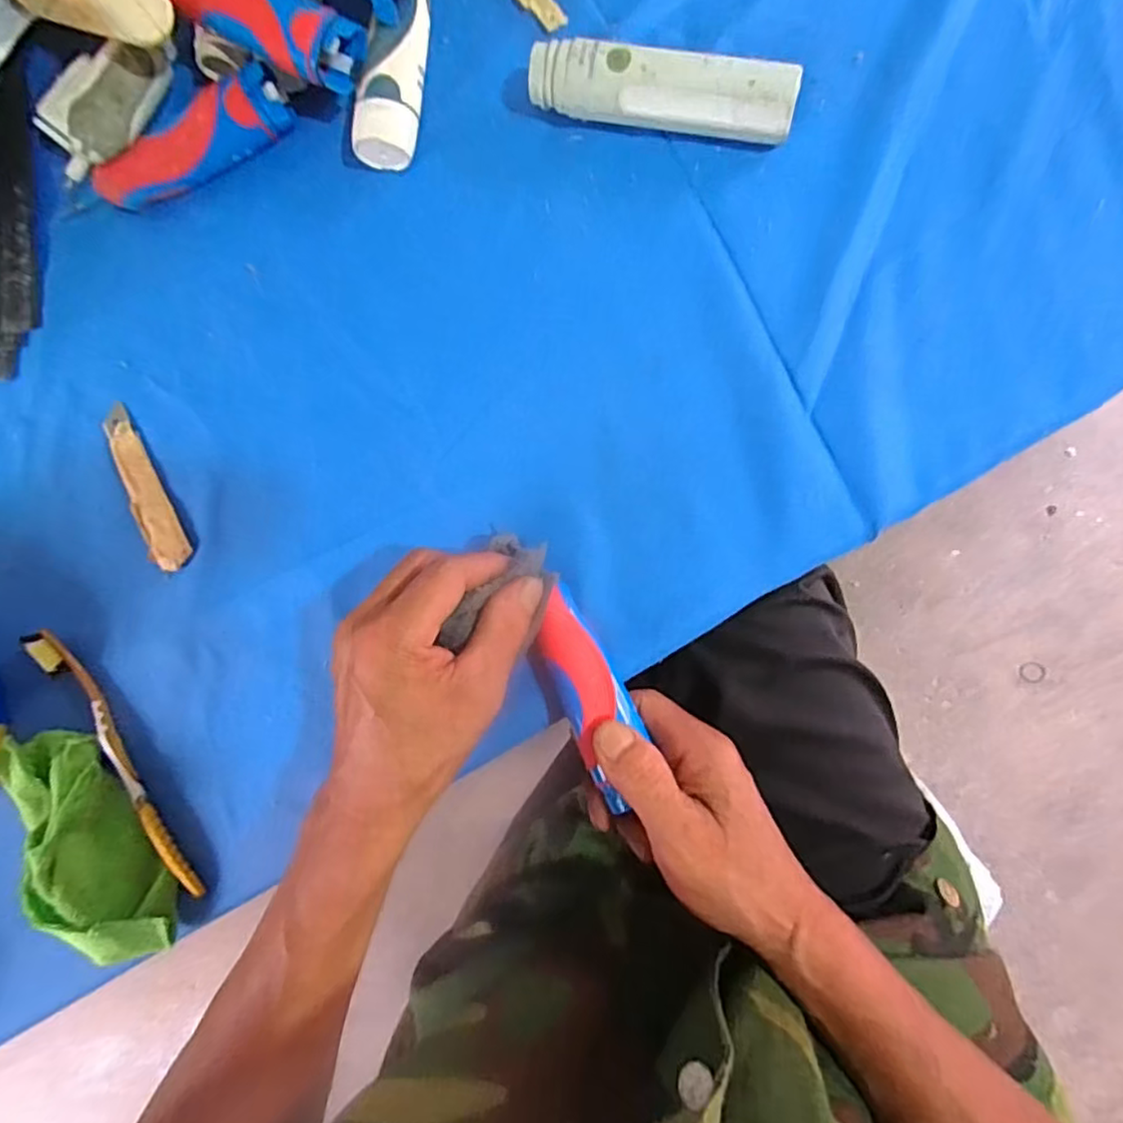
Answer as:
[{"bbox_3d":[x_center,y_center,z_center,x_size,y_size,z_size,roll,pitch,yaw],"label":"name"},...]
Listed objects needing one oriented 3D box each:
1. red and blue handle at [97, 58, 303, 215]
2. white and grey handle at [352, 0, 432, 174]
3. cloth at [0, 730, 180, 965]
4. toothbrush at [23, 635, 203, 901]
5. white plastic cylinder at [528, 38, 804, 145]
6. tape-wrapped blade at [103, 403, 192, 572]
[{"bbox_3d":[-0.222,-0.248,0.385,0.125,0.031,0.030,-28,85,6],"label":"red and blue handle"},{"bbox_3d":[-0.094,-0.296,0.370,0.033,0.027,0.129,8,89,7],"label":"white and grey handle"},{"bbox_3d":[-0.282,0.166,0.371,0.070,0.035,0.148,-31,85,6],"label":"cloth"},{"bbox_3d":[-0.264,0.118,0.379,0.012,0.018,0.184,-36,84,5],"label":"toothbrush"},{"bbox_3d":[0.053,-0.250,0.343,0.139,0.035,0.030,12,90,8],"label":"white plastic cylinder"},{"bbox_3d":[-0.258,-0.045,0.391,0.022,0.006,0.109,-28,85,6],"label":"tape-wrapped blade"}]

